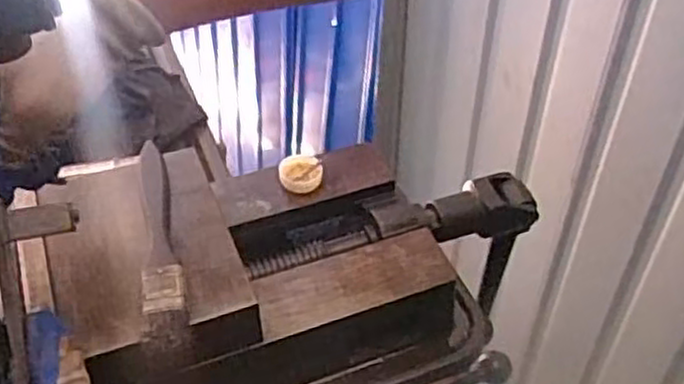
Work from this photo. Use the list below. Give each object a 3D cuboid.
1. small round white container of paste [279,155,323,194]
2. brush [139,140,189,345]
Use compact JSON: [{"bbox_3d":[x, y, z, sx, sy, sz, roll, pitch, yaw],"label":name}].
[{"bbox_3d":[-0.031,-0.015,0.562,0.033,0.011,0.033,0,44,0],"label":"small round white container of paste"},{"bbox_3d":[-0.114,0.031,0.458,0.023,0.021,0.160,-10,44,-10],"label":"brush"}]

